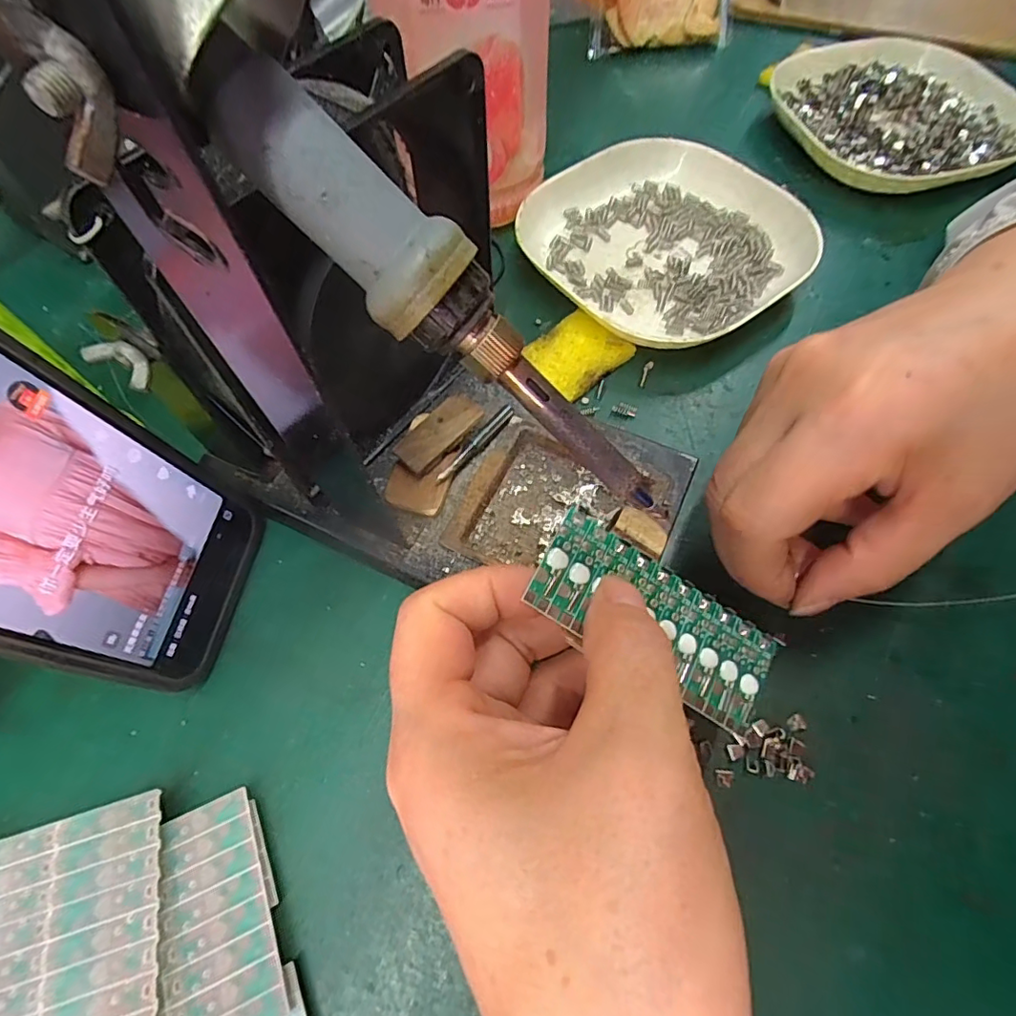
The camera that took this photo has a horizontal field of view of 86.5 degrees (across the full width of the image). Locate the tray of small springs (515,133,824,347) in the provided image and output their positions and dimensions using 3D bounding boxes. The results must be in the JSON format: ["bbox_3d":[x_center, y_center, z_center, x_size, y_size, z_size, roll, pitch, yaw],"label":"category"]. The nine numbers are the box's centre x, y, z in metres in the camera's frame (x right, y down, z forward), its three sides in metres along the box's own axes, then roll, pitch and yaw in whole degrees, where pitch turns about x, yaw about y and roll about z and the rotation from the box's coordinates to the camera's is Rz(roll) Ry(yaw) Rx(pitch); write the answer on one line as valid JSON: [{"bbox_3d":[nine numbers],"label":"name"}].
[{"bbox_3d":[0.085,-0.145,0.295,0.137,0.022,0.138,-39,69,-16],"label":"tray of small springs"}]

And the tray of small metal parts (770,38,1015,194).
[{"bbox_3d":[0.252,-0.252,0.344,0.155,0.018,0.144,-13,64,-5],"label":"tray of small metal parts"}]

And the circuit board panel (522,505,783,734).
[{"bbox_3d":[0.045,0.033,0.160,0.079,0.004,0.031,33,67,-8],"label":"circuit board panel"}]

